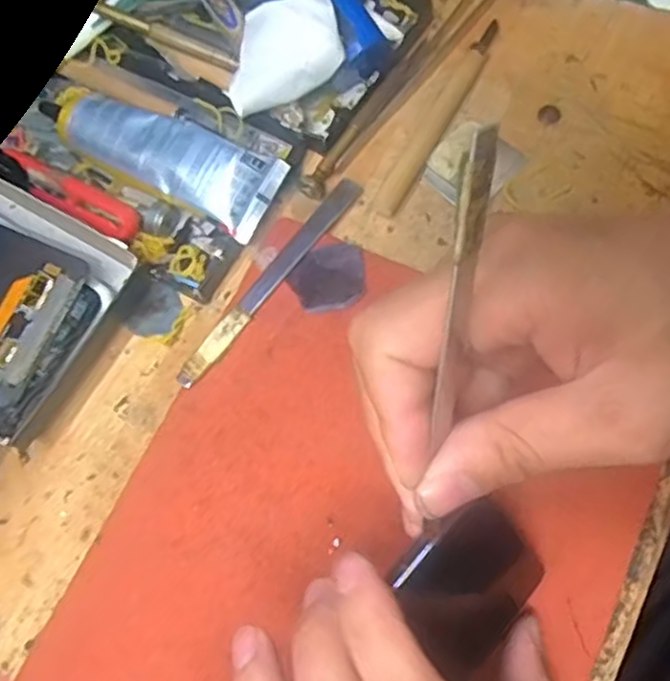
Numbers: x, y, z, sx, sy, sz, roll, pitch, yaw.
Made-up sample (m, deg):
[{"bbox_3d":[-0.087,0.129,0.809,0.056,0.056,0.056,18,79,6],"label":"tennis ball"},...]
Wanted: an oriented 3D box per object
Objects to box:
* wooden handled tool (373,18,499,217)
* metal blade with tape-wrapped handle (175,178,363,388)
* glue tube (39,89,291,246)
[{"bbox_3d":[0.054,-0.115,0.353,0.011,0.013,0.122,28,76,14],"label":"wooden handled tool"},{"bbox_3d":[-0.030,-0.031,0.330,0.012,0.004,0.128,35,78,15],"label":"metal blade with tape-wrapped handle"},{"bbox_3d":[-0.091,-0.094,0.342,0.131,0.019,0.039,25,75,13],"label":"glue tube"}]

